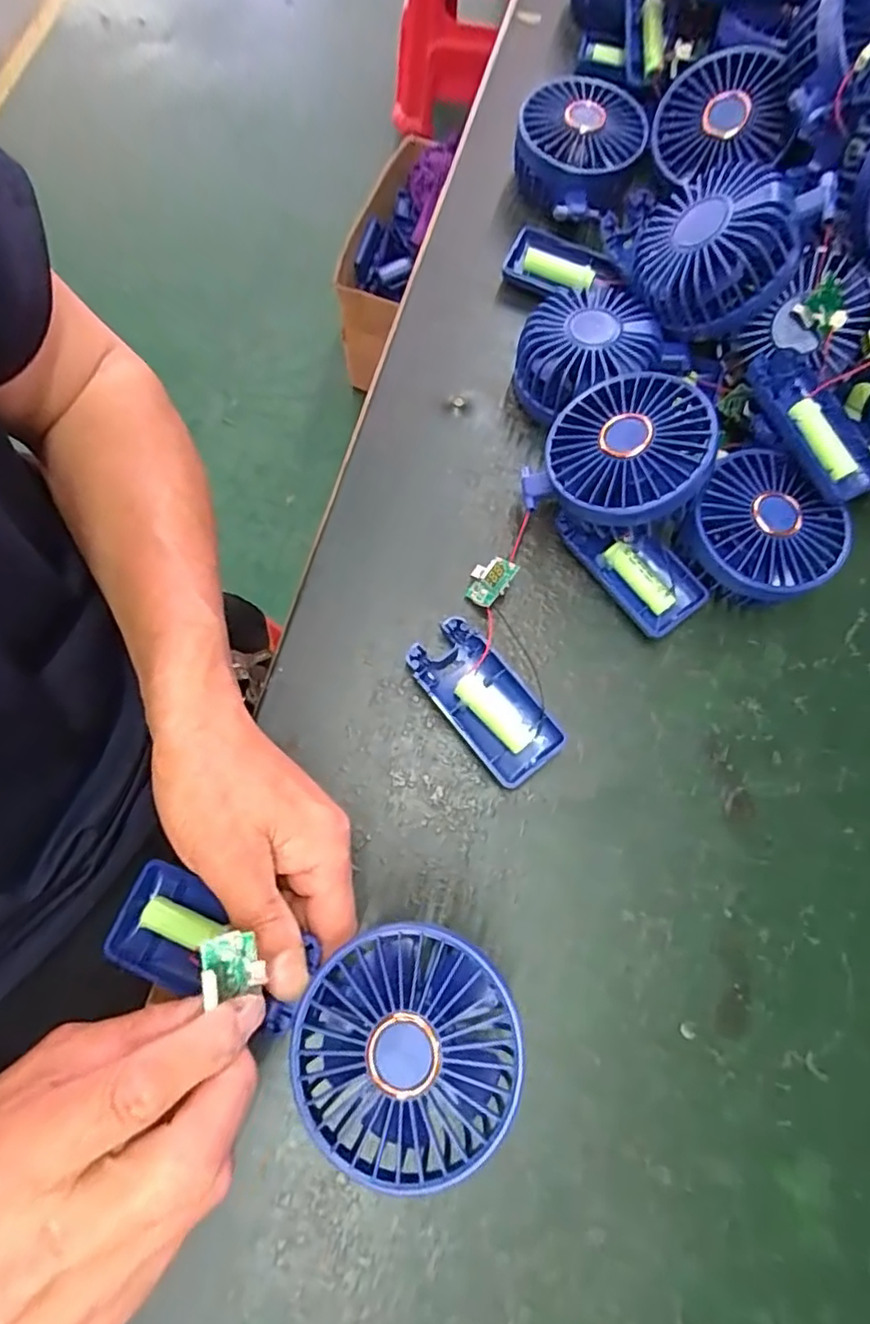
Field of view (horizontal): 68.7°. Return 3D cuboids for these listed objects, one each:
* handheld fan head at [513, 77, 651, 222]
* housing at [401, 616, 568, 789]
[{"bbox_3d":[0.096,-0.348,0.438,0.084,0.040,0.100,22,74,5],"label":"handheld fan head"},{"bbox_3d":[0.027,0.022,0.352,0.044,0.016,0.092,-37,78,-12],"label":"housing"}]

